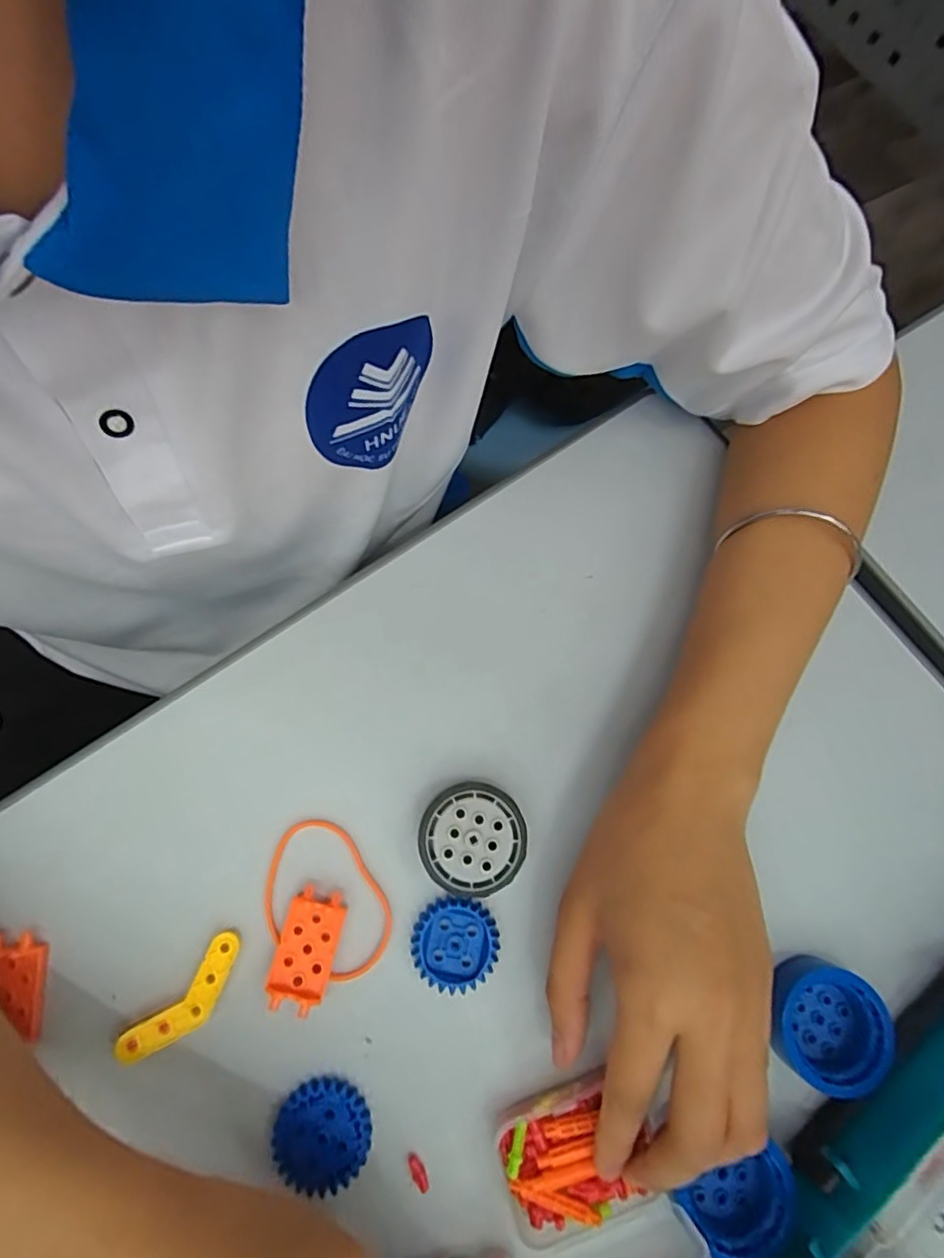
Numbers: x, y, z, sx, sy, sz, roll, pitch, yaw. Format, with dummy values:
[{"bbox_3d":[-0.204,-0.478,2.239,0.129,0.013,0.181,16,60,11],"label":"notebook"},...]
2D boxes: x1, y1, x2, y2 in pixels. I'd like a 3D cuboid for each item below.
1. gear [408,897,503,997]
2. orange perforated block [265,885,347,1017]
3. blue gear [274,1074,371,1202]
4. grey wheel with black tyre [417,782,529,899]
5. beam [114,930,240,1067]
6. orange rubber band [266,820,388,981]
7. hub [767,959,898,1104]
[{"bbox_3d":[-0.007,0.144,0.266,0.038,0.006,0.038,-17,75,-6],"label":"gear"},{"bbox_3d":[-0.074,0.142,0.260,0.025,0.012,0.047,12,74,2],"label":"orange perforated block"},{"bbox_3d":[-0.063,0.212,0.245,0.039,0.009,0.038,0,74,-2],"label":"blue gear"},{"bbox_3d":[0.000,0.098,0.274,0.048,0.017,0.048,0,74,-2],"label":"grey wheel with black tyre"},{"bbox_3d":[-0.122,0.160,0.250,0.020,0.004,0.058,43,66,5],"label":"beam"},{"bbox_3d":[-0.069,0.126,0.268,0.048,0.006,0.069,-32,78,-12],"label":"orange rubber band"},{"bbox_3d":[0.159,0.177,0.262,0.044,0.023,0.048,0,74,-2],"label":"hub"}]

